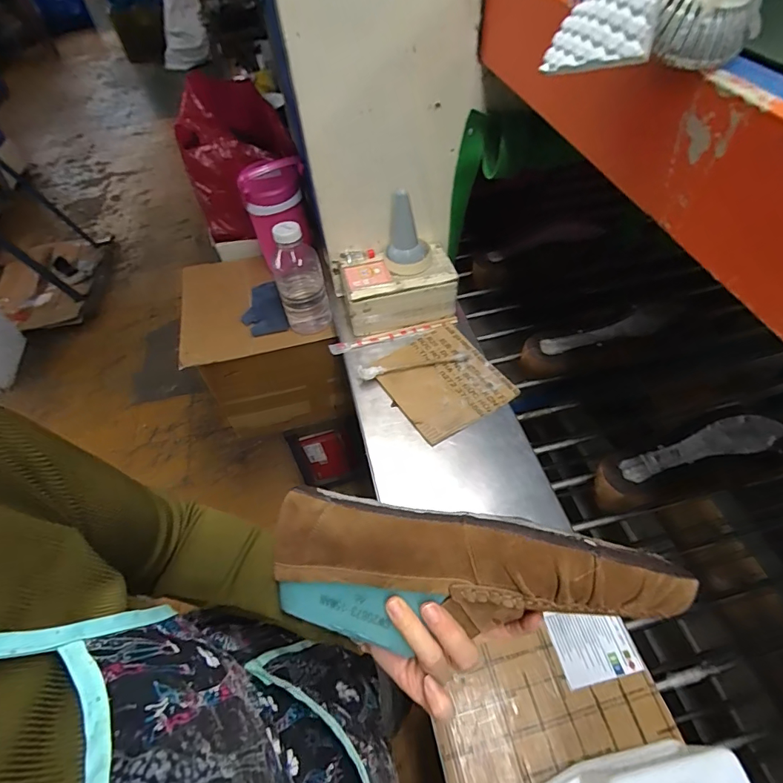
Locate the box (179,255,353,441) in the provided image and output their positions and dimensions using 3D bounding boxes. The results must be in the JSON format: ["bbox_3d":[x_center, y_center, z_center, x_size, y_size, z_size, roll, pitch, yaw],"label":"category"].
[{"bbox_3d":[-0.299,-0.120,1.121,0.330,0.302,0.327,-12,53,-6],"label":"box"}]

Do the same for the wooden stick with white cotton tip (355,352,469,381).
[{"bbox_3d":[0.039,-0.047,0.744,0.190,0.021,0.018,-11,53,-5],"label":"wooden stick with white cotton tip"}]

